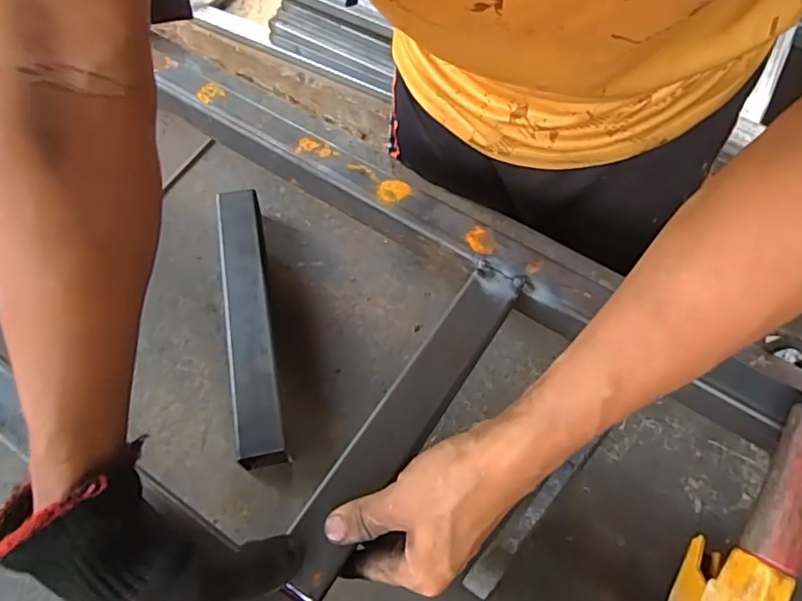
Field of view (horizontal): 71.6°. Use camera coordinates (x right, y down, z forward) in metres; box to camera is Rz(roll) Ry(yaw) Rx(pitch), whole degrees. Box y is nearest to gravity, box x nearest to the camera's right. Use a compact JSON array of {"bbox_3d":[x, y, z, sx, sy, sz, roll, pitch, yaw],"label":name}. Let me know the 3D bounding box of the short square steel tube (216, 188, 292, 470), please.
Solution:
[{"bbox_3d":[-0.139,0.016,0.509,0.041,0.041,0.265,-9,61,-8],"label":"short square steel tube"}]

